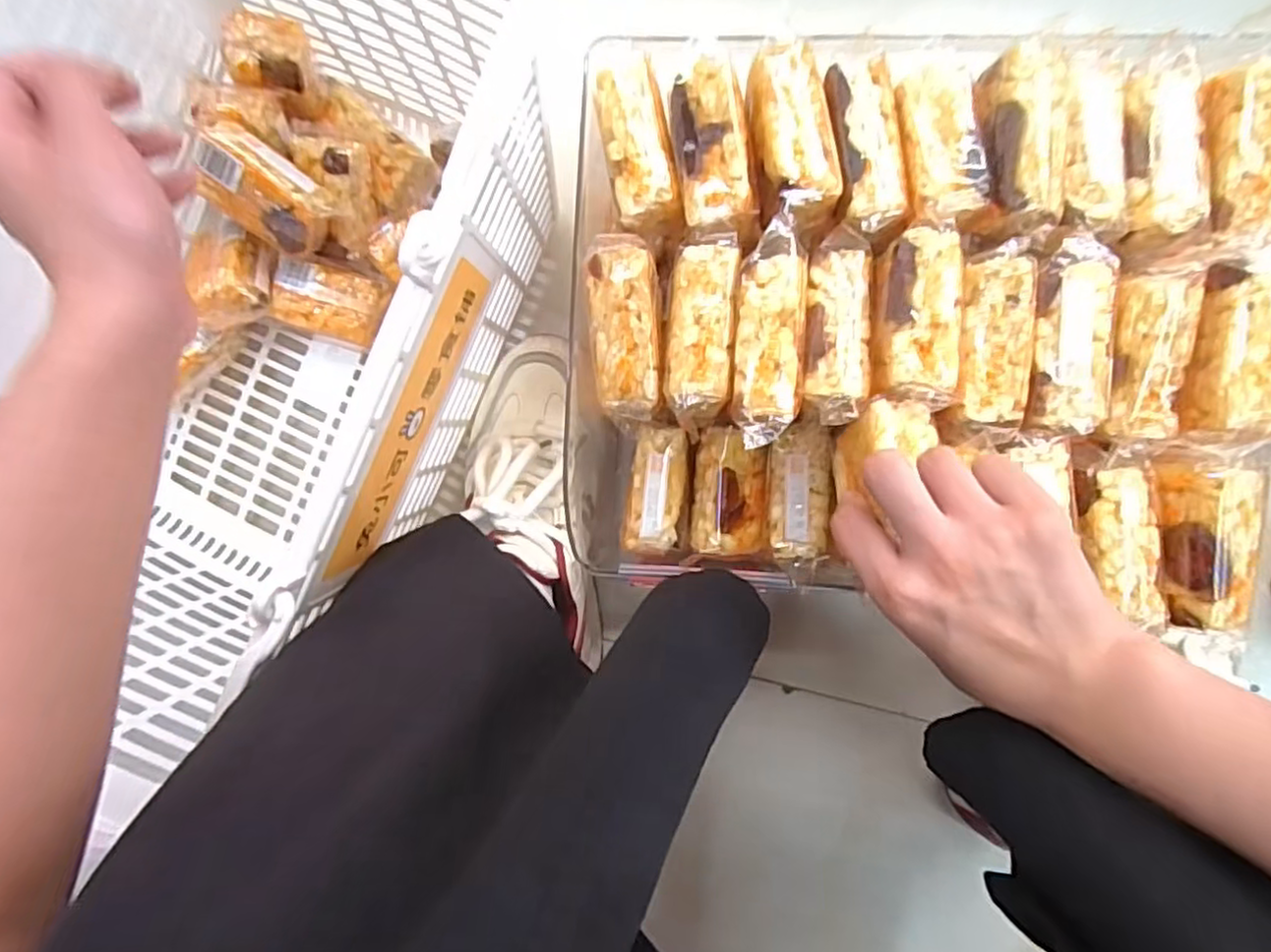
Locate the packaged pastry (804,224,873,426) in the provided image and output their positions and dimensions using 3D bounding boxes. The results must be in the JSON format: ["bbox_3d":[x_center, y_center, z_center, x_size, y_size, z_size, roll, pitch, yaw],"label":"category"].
[{"bbox_3d":[0.100,-0.073,0.327,0.031,0.022,0.094,3,93,6],"label":"packaged pastry"}]

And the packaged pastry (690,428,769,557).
[{"bbox_3d":[0.055,0.009,0.390,0.044,0.022,0.073,2,93,6],"label":"packaged pastry"}]

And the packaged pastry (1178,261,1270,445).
[{"bbox_3d":[0.274,-0.055,0.305,0.034,0.019,0.078,0,93,6],"label":"packaged pastry"}]

